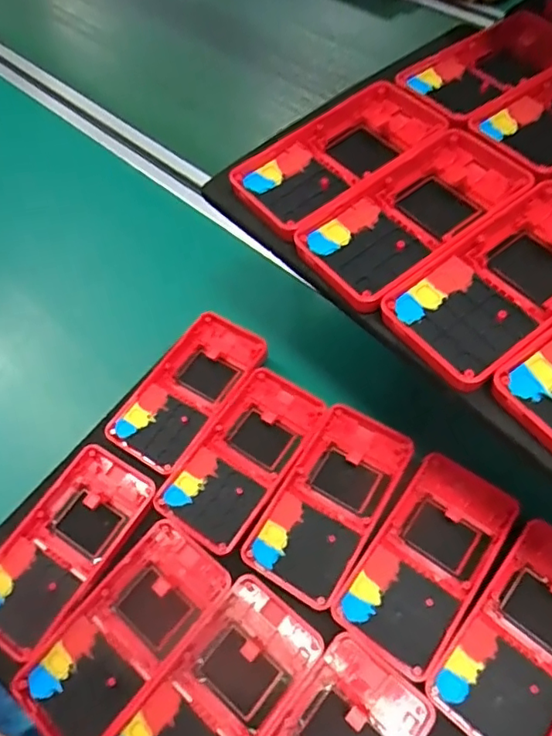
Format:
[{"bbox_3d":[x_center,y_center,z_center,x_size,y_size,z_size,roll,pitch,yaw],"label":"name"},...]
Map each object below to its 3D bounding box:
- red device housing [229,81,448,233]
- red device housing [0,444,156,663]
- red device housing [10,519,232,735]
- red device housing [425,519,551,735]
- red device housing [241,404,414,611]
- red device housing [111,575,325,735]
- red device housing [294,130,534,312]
[{"bbox_3d":[0.040,-0.129,0.334,0.131,0.020,0.065,-34,62,-17],"label":"red device housing"},{"bbox_3d":[-0.134,0.112,0.354,0.061,0.018,0.123,27,63,18],"label":"red device housing"},{"bbox_3d":[-0.086,0.154,0.323,0.061,0.023,0.122,35,66,22],"label":"red device housing"},{"bbox_3d":[0.141,0.148,0.309,0.061,0.014,0.125,37,67,23],"label":"red device housing"},{"bbox_3d":[0.035,0.083,0.357,0.060,0.012,0.124,27,63,18],"label":"red device housing"},{"bbox_3d":[-0.032,0.180,0.301,0.062,0.023,0.120,35,66,22],"label":"red device housing"},{"bbox_3d":[0.078,-0.087,0.301,0.133,0.013,0.063,-35,63,-17],"label":"red device housing"}]

